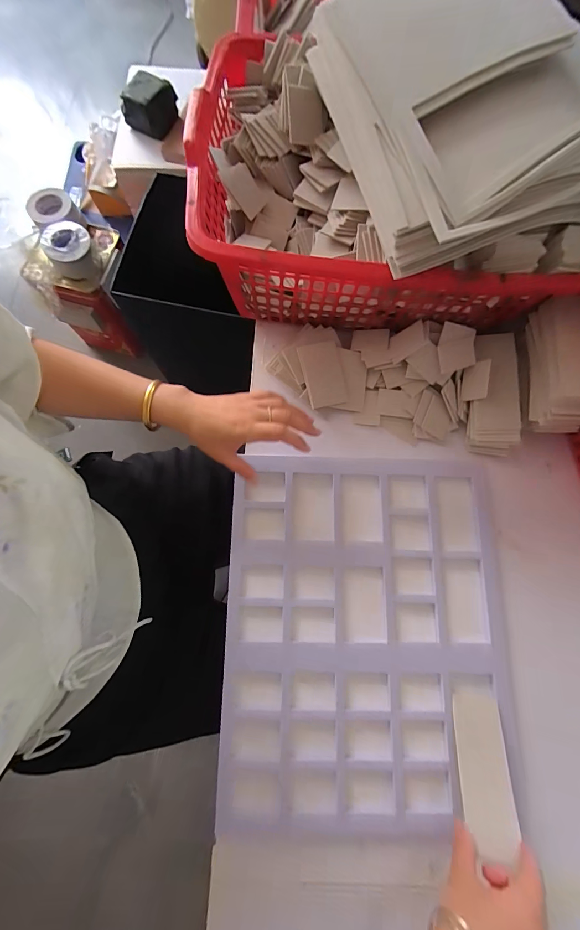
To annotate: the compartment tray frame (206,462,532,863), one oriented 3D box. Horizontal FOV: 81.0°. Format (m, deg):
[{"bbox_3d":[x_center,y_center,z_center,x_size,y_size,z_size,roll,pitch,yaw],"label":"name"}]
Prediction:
[{"bbox_3d":[0.099,0.202,0.427,0.350,0.027,0.419,2,76,1],"label":"compartment tray frame"}]

